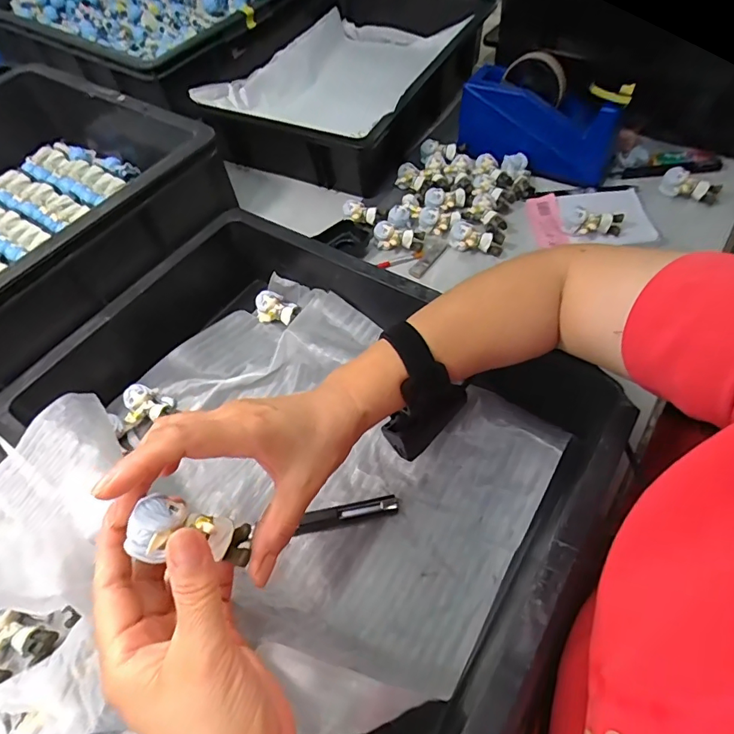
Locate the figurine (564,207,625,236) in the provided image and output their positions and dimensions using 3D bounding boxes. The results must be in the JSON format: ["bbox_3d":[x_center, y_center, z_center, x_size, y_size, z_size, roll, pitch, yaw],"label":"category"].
[{"bbox_3d":[0.256,-0.163,0.527,0.059,0.021,0.026,10,58,13],"label":"figurine"}]

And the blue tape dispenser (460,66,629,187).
[{"bbox_3d":[0.210,-0.302,0.580,0.189,0.087,0.066,17,60,17],"label":"blue tape dispenser"}]

